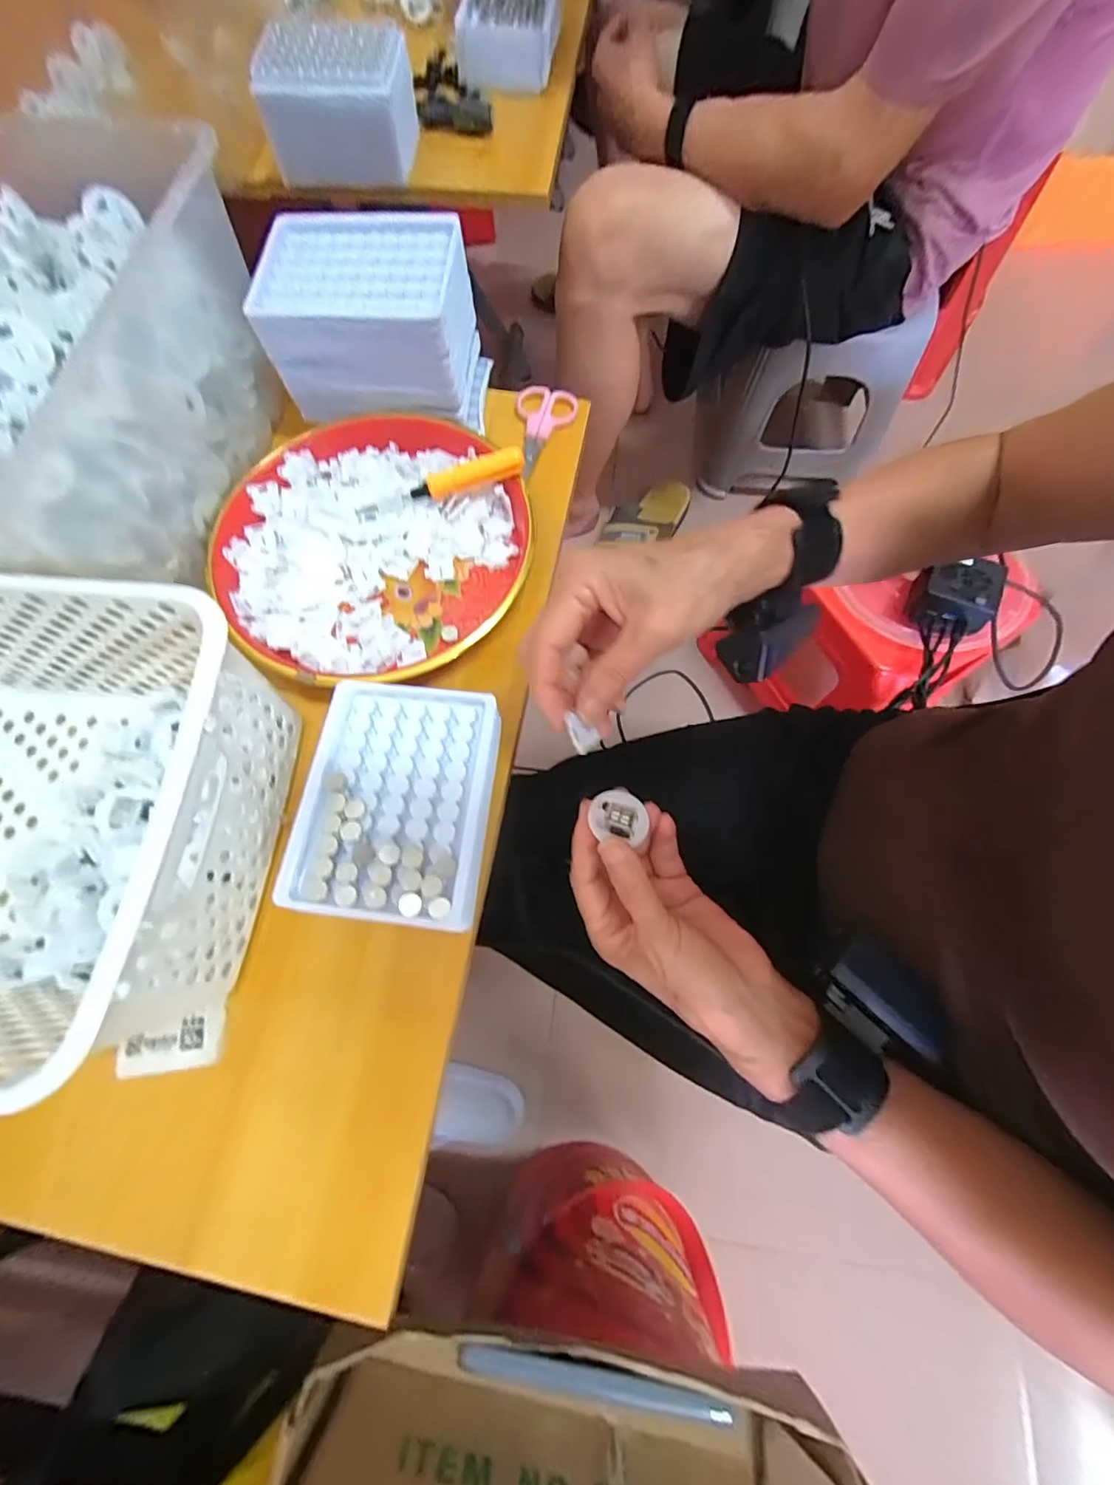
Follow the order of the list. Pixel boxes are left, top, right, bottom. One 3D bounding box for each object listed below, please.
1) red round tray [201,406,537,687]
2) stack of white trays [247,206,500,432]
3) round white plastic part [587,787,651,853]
[{"bbox_3d":[-0.131,-0.142,0.359,0.198,0.033,0.217,0,72,1],"label":"red round tray"},{"bbox_3d":[-0.131,-0.306,0.383,0.136,0.097,0.100,5,72,2],"label":"stack of white trays"},{"bbox_3d":[0.033,0.042,0.282,0.028,0.014,0.032,-3,55,-15],"label":"round white plastic part"}]

